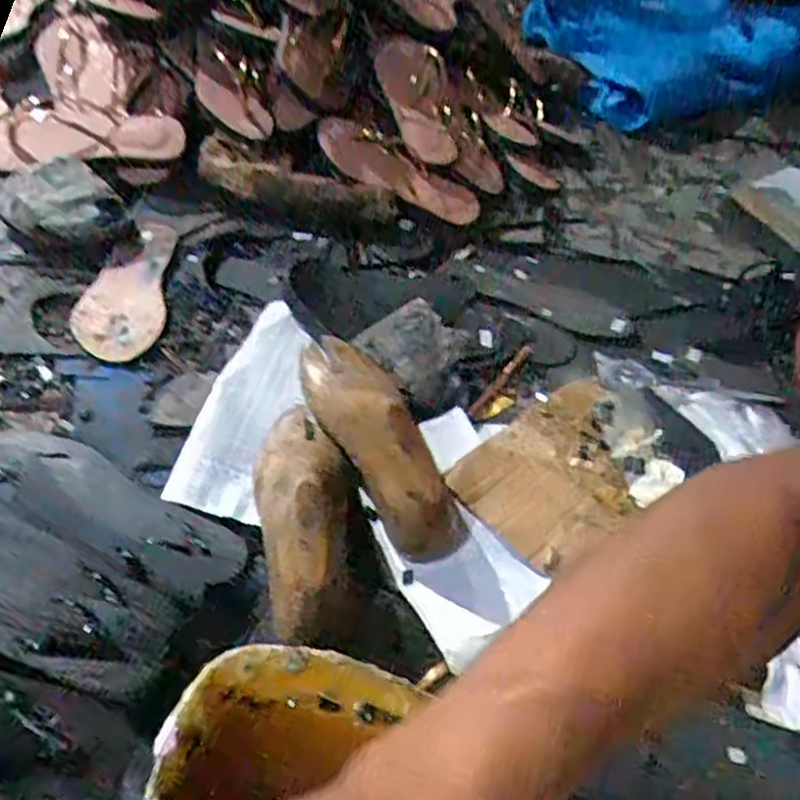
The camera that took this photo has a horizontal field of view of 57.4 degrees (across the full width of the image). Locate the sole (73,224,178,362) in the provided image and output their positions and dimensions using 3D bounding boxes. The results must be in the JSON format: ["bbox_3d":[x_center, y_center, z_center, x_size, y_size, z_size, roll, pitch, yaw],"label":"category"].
[{"bbox_3d":[-0.304,-0.124,0.809,0.091,0.016,0.224,2,46,-10],"label":"sole"}]

